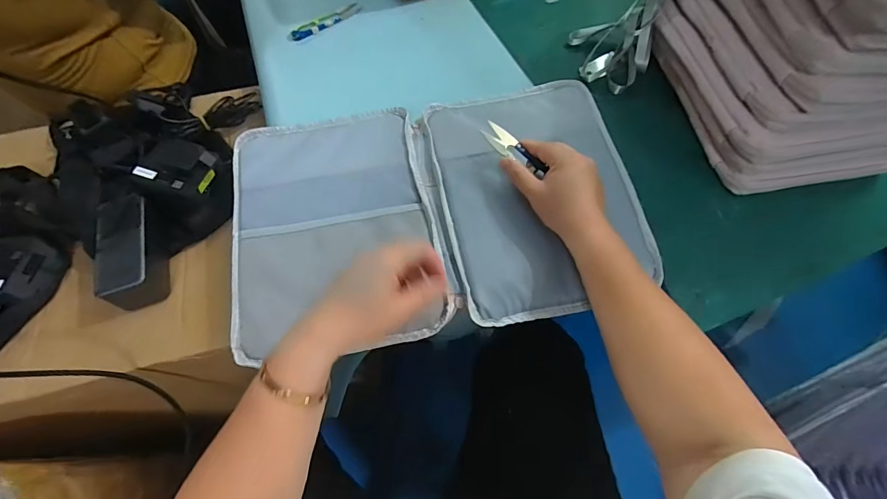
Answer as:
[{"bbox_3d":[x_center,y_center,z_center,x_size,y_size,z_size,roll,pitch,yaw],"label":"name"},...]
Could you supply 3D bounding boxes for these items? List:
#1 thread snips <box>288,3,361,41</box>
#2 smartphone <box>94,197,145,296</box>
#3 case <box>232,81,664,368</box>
[{"bbox_3d":[-0.184,-0.354,0.635,0.125,0.018,0.022,-40,70,-17],"label":"thread snips"},{"bbox_3d":[-0.372,-0.007,0.467,0.054,0.011,0.124,-19,65,-4],"label":"smartphone"},{"bbox_3d":[-0.009,-0.050,0.466,0.447,0.032,0.285,-10,64,-4],"label":"case"}]

